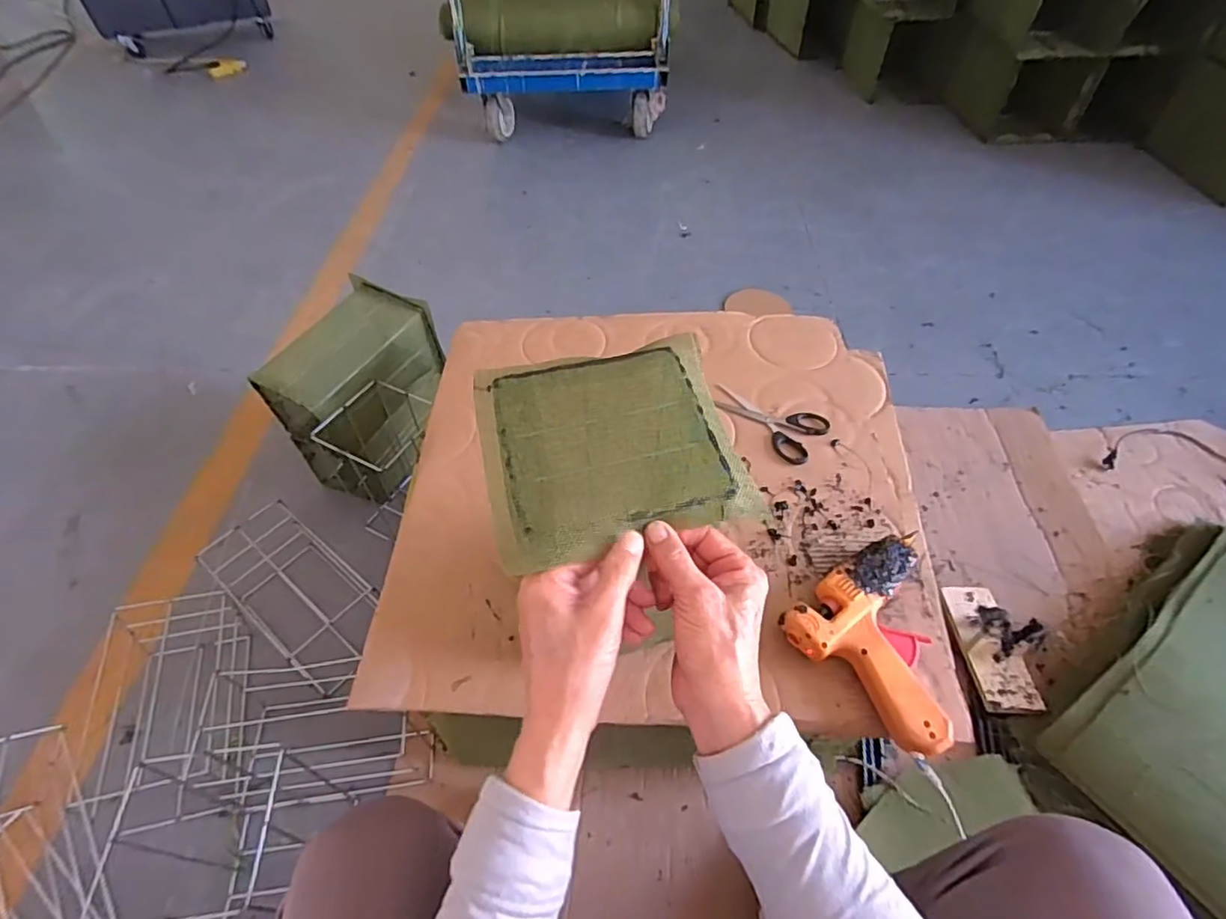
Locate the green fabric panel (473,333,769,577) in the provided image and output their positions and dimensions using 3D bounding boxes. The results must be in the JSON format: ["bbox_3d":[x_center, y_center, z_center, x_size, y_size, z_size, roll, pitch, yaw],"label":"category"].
[{"bbox_3d":[-0.002,-0.013,0.414,0.169,0.011,0.170,-10,54,-7],"label":"green fabric panel"}]

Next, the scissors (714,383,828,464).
[{"bbox_3d":[0.186,-0.043,0.732,0.144,0.008,0.079,22,54,17],"label":"scissors"}]

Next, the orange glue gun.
[{"bbox_3d":[0.265,0.160,0.546,0.162,0.028,0.155,-29,57,-21],"label":"orange glue gun"}]

